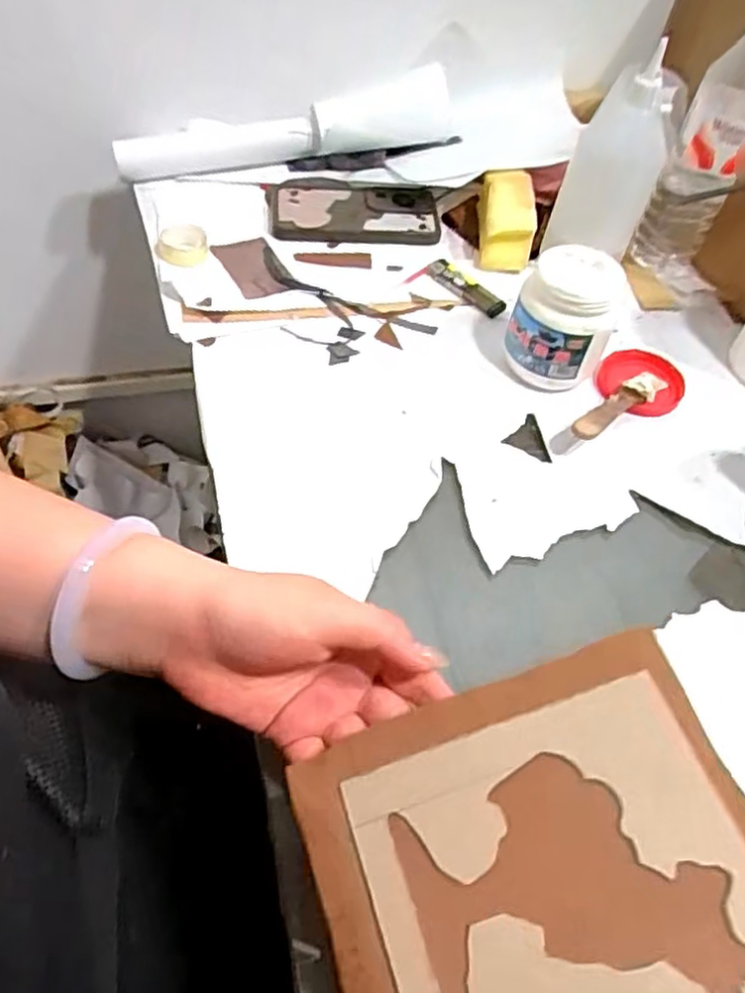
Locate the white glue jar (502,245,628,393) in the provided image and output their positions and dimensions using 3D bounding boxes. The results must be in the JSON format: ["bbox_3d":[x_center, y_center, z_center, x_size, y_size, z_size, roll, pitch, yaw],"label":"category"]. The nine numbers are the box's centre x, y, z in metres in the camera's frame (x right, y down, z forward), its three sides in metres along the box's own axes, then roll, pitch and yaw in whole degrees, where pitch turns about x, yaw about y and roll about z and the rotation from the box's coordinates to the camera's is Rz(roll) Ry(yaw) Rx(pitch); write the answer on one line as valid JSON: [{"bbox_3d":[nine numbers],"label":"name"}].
[{"bbox_3d":[0.150,-0.138,0.562,0.075,0.093,0.071,3,52,-4],"label":"white glue jar"}]

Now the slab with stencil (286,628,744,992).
[{"bbox_3d":[0.083,0.185,0.273,0.175,0.008,0.226,-21,59,-3],"label":"slab with stencil"}]

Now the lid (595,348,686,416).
[{"bbox_3d":[0.222,-0.095,0.590,0.074,0.014,0.062,-6,53,-10],"label":"lid"}]

